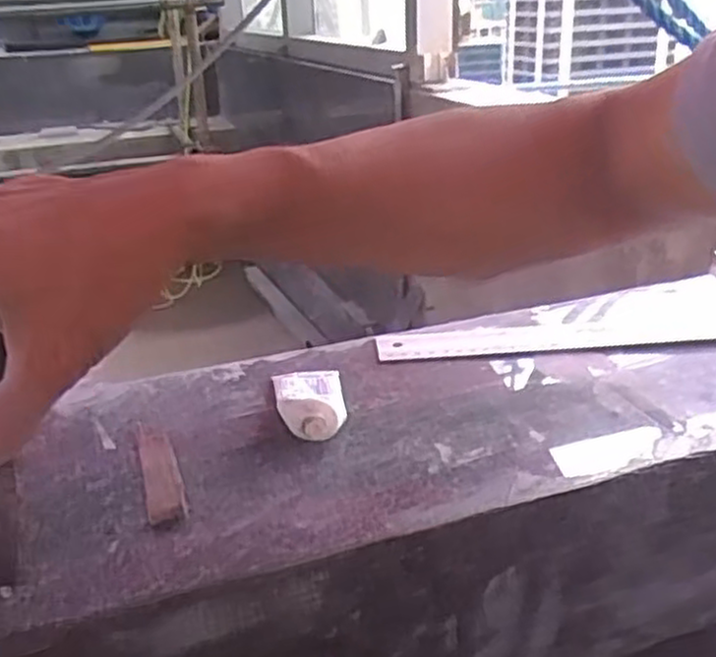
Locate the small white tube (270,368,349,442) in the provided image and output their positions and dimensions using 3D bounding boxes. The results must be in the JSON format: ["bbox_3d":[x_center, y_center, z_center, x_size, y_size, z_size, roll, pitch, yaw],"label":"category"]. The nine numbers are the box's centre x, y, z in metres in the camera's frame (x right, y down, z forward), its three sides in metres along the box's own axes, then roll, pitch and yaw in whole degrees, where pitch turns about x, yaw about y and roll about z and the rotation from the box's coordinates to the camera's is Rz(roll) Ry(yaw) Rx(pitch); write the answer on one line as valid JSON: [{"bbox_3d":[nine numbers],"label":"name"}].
[{"bbox_3d":[-0.030,0.041,0.478,0.043,0.026,0.095,-4,23,-7],"label":"small white tube"}]

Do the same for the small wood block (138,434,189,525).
[{"bbox_3d":[-0.109,0.079,0.424,0.019,0.004,0.086,-8,24,-17],"label":"small wood block"}]

